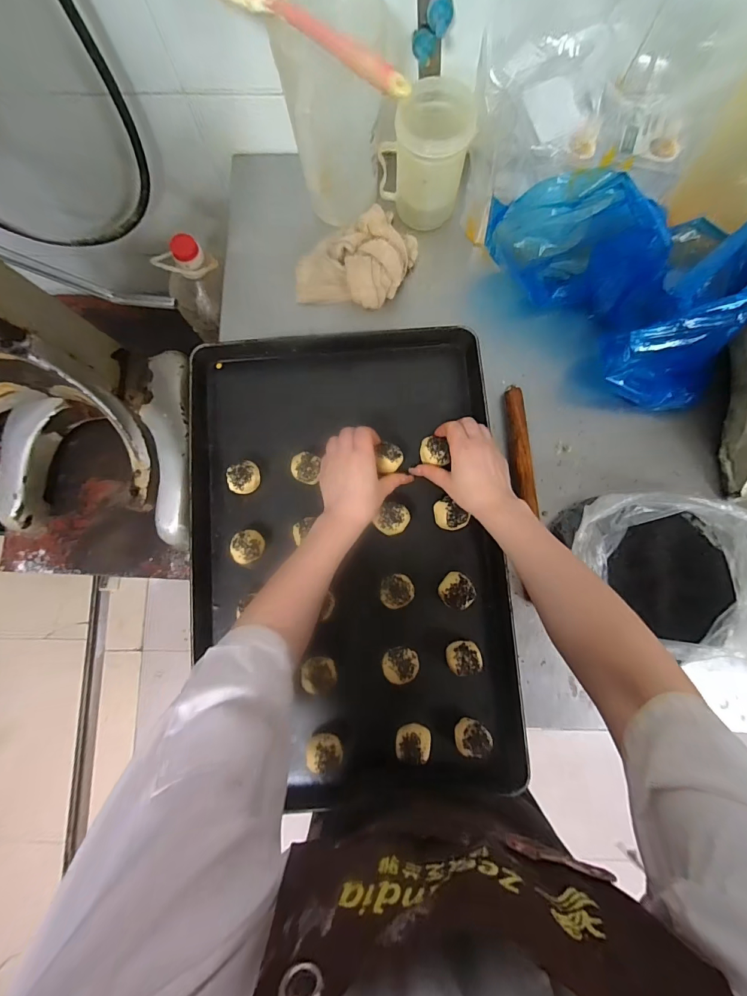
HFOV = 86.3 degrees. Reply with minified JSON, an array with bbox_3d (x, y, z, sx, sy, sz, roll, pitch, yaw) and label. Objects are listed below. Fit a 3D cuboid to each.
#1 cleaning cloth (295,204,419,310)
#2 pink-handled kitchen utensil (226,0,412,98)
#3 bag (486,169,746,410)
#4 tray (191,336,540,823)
[{"bbox_3d":[-0.022,-0.348,0.583,0.191,0.054,0.134,-39,84,-5],"label":"cleaning cloth"},{"bbox_3d":[-0.062,-0.477,0.398,0.242,0.017,0.050,35,83,5],"label":"pink-handled kitchen utensil"},{"bbox_3d":[0.340,-0.298,0.510,0.212,0.144,0.358,-41,84,-6],"label":"bag"},{"bbox_3d":[-0.032,0.073,0.536,0.396,0.062,0.611,-5,82,-1],"label":"tray"}]

